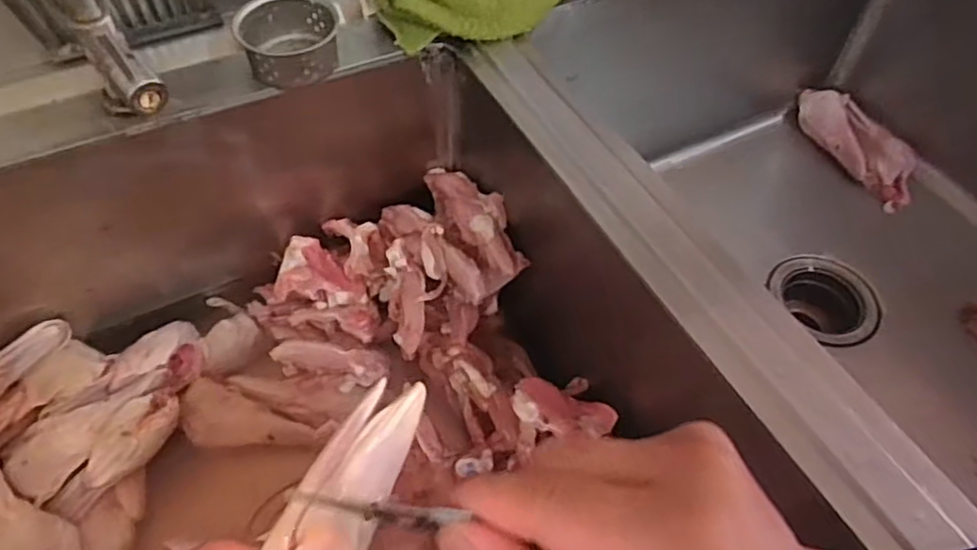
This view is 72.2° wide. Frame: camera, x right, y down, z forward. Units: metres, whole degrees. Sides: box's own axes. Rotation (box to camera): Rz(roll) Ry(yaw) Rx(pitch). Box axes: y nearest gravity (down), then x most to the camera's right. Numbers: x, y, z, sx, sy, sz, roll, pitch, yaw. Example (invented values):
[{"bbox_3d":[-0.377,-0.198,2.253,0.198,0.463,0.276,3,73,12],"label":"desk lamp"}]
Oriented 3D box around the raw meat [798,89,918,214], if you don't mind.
[{"bbox_3d":[0.455,-0.169,0.841,0.053,0.051,0.188,-17,56,-13],"label":"raw meat"}]

